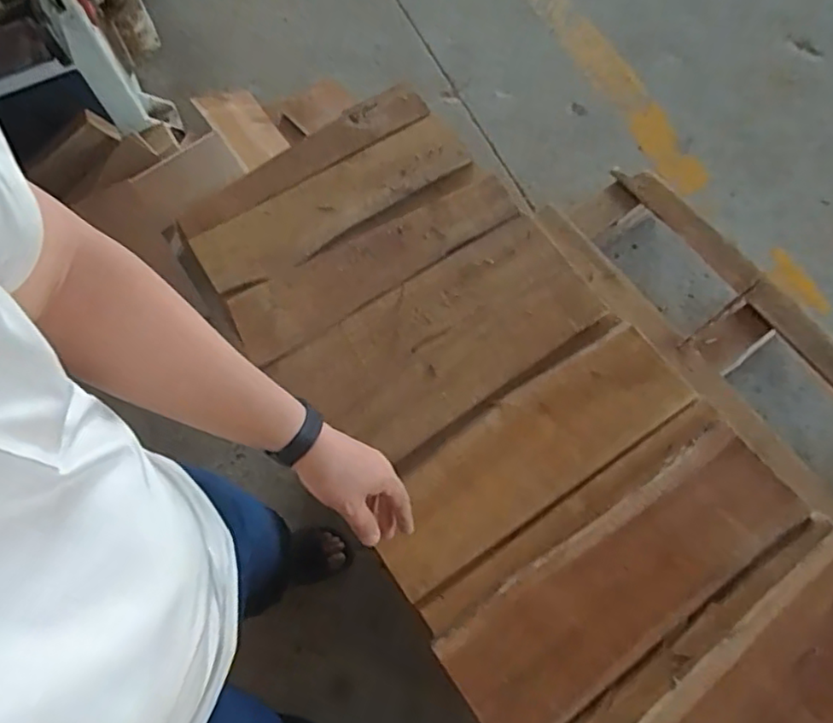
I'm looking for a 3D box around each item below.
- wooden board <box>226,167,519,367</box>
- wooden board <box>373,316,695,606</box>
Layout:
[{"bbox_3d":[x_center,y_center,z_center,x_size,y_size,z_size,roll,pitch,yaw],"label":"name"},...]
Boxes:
[{"bbox_3d":[-0.059,-0.162,1.002,0.474,0.023,0.127,-30,69,-8],"label":"wooden board"},{"bbox_3d":[0.145,0.120,0.867,0.468,0.030,0.160,-33,69,-9],"label":"wooden board"}]

